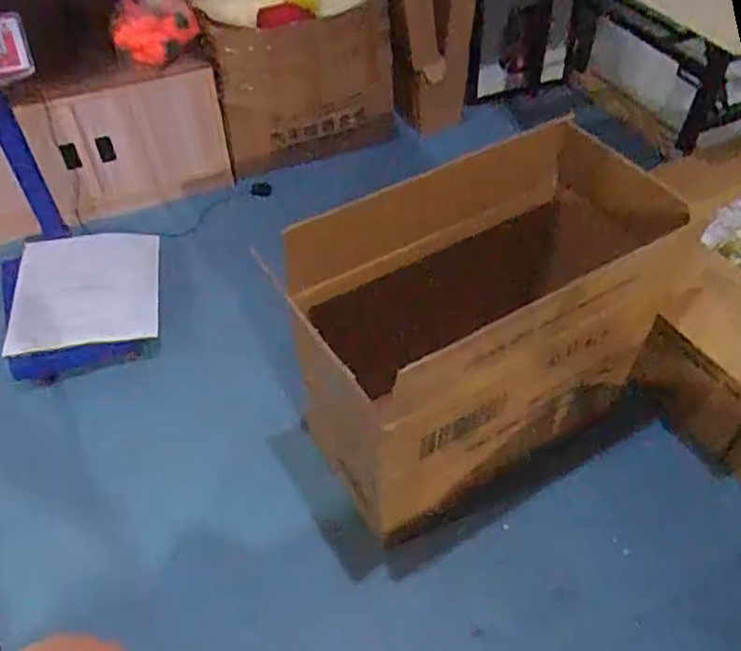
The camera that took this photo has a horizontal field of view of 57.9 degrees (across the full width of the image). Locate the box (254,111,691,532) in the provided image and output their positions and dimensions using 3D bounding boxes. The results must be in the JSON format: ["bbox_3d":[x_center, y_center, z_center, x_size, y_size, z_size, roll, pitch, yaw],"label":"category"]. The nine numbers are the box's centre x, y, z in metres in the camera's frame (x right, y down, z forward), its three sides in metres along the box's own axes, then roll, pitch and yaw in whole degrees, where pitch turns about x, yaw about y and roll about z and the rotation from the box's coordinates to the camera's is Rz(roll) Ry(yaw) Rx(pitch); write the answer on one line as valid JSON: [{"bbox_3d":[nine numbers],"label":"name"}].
[{"bbox_3d":[0.206,-0.009,1.310,0.577,0.552,0.413,-25,53,-20],"label":"box"}]

